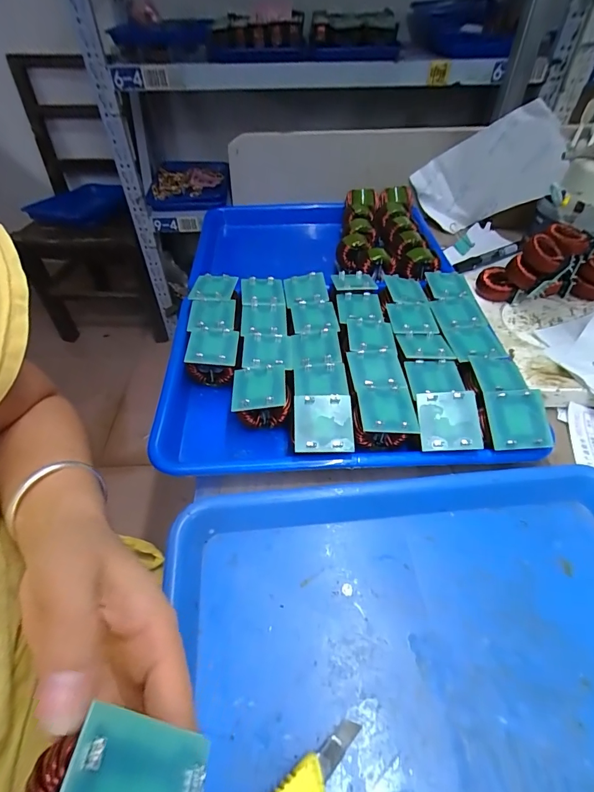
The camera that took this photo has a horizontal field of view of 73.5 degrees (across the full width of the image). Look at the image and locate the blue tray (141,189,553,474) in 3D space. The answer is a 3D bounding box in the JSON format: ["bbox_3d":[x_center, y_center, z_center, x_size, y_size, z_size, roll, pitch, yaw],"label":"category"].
[{"bbox_3d":[0.025,-0.116,0.476,0.316,0.079,0.490,-4,47,-3],"label":"blue tray"}]

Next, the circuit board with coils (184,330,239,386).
[{"bbox_3d":[-0.080,-0.036,0.384,0.046,0.041,0.046,-1,47,-1],"label":"circuit board with coils"}]

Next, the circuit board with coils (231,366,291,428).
[{"bbox_3d":[-0.031,0.003,0.350,0.047,0.042,0.049,-2,47,-2],"label":"circuit board with coils"}]

